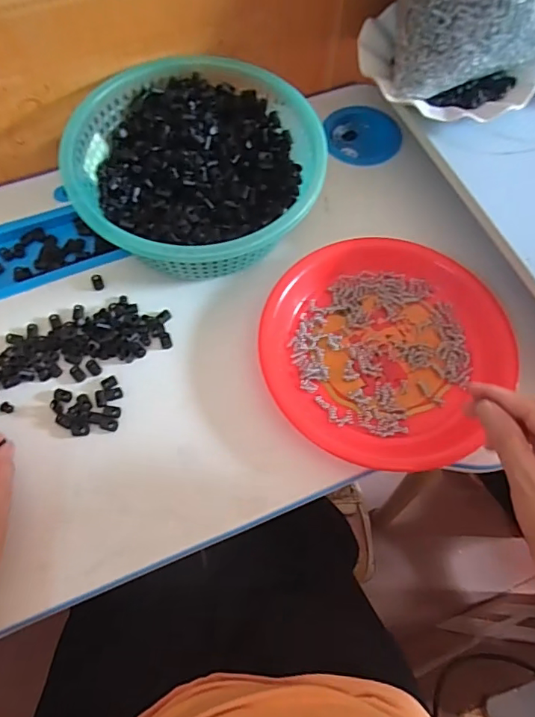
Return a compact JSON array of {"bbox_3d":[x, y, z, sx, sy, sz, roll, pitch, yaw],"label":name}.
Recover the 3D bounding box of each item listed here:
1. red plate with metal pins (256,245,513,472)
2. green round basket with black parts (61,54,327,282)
[{"bbox_3d":[0.109,-0.016,0.477,0.221,0.021,0.222,1,67,-1],"label":"red plate with metal pins"},{"bbox_3d":[-0.068,-0.191,0.507,0.229,0.077,0.229,1,67,-1],"label":"green round basket with black parts"}]

